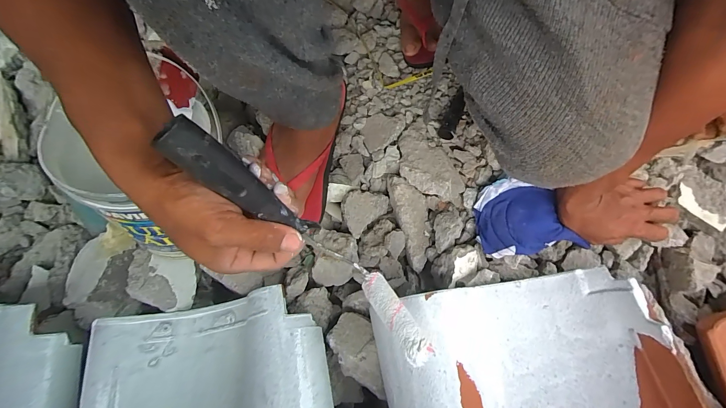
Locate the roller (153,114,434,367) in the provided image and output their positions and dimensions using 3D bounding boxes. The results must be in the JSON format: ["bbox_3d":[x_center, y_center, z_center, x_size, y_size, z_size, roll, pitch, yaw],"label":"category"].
[{"bbox_3d":[-0.034,0.042,0.278,0.041,0.100,0.296,-49,124,-11],"label":"roller"}]

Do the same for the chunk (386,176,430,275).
[{"bbox_3d":[0.075,0.024,0.476,0.051,0.033,0.140,-13,76,-3],"label":"chunk"}]

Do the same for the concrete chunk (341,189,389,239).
[{"bbox_3d":[-0.004,0.005,0.499,0.061,0.027,0.077,43,80,11],"label":"concrete chunk"}]

